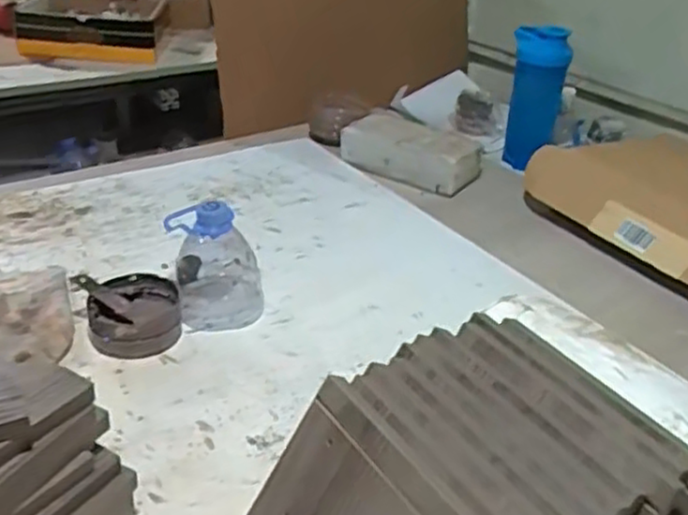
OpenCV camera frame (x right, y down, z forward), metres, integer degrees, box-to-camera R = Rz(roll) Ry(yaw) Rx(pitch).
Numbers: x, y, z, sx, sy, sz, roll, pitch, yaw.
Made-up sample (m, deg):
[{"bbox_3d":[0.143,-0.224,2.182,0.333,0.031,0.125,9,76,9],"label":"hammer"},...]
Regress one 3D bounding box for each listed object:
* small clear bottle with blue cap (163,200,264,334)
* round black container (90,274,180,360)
[{"bbox_3d":[-0.135,0.005,0.772,0.096,0.126,0.083,-3,31,-10],"label":"small clear bottle with blue cap"},{"bbox_3d":[-0.214,0.061,0.746,0.089,0.046,0.094,3,31,-2],"label":"round black container"}]

